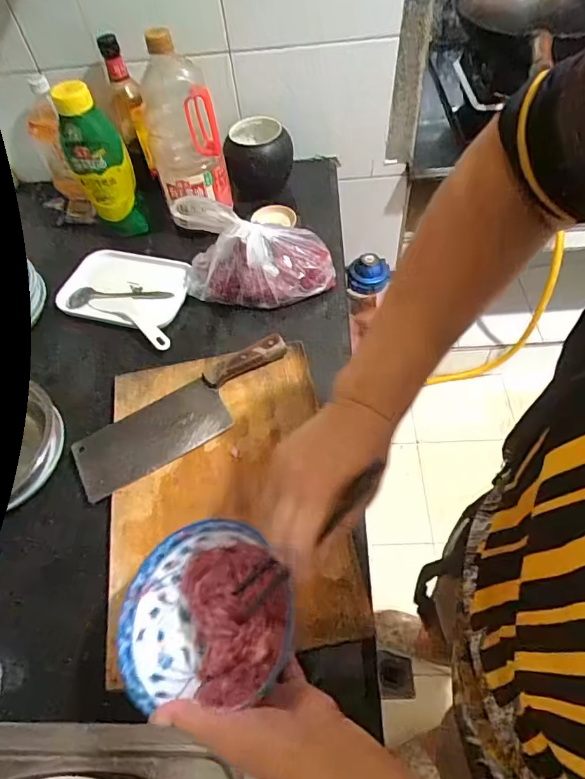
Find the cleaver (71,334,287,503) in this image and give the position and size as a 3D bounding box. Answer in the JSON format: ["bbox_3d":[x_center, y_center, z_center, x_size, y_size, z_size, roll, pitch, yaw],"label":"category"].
[{"bbox_3d":[-0.131,0.026,0.610,0.289,0.037,0.088,-26,59,-14],"label":"cleaver"}]

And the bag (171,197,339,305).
[{"bbox_3d":[-0.066,-0.195,0.714,0.240,0.113,0.099,10,57,9],"label":"bag"}]

